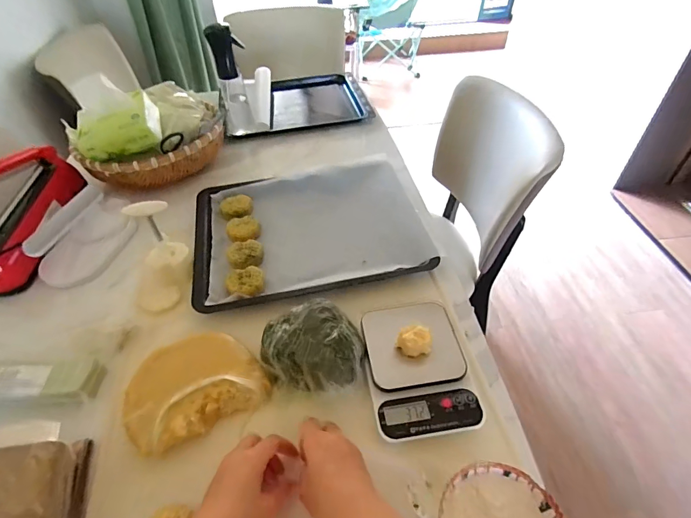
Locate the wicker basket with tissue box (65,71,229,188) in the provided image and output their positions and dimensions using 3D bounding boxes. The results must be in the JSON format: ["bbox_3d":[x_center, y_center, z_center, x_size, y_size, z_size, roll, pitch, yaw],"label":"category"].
[{"bbox_3d":[-0.403,-0.281,0.808,0.301,0.167,0.218,-30,52,-22],"label":"wicker basket with tissue box"}]

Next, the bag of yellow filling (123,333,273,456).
[{"bbox_3d":[-0.196,0.158,0.507,0.162,0.030,0.126,-25,51,-19],"label":"bag of yellow filling"}]

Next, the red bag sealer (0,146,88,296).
[{"bbox_3d":[-0.569,-0.107,0.679,0.066,0.167,0.303,-6,47,-3],"label":"red bag sealer"}]

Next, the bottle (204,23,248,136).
[{"bbox_3d":[-0.259,-0.402,0.902,0.074,0.225,0.050,-9,47,-6],"label":"bottle"}]

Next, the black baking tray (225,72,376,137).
[{"bbox_3d":[-0.139,-0.435,1.093,0.378,0.034,0.305,-12,48,-8],"label":"black baking tray"}]

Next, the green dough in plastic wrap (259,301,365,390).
[{"bbox_3d":[-0.045,0.112,0.513,0.115,0.070,0.125,-2,47,2],"label":"green dough in plastic wrap"}]

